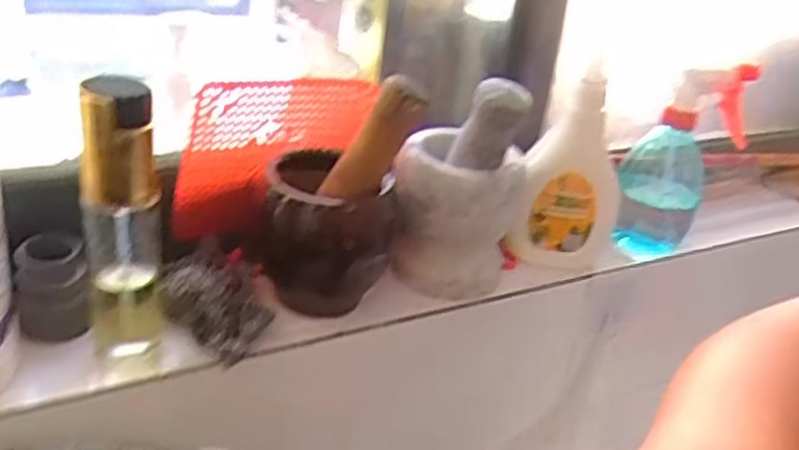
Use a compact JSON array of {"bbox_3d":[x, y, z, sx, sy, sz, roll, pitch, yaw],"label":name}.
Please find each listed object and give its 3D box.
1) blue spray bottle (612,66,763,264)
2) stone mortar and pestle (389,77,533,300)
[{"bbox_3d":[0.270,-0.064,0.719,0.093,0.190,0.068,16,27,16],"label":"blue spray bottle"},{"bbox_3d":[0.048,-0.028,0.581,0.092,0.173,0.091,11,26,7],"label":"stone mortar and pestle"}]

